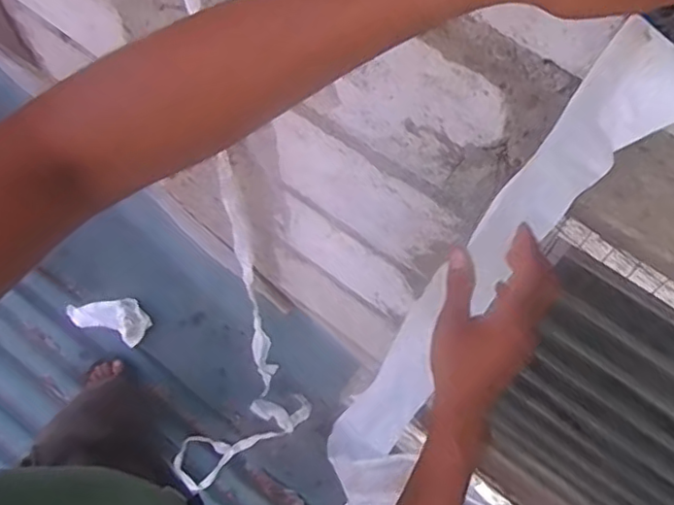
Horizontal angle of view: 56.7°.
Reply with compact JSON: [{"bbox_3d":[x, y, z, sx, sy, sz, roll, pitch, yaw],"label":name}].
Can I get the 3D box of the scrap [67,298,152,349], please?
[{"bbox_3d":[-0.535,0.151,1.479,0.180,0.057,0.105,18,64,8],"label":"scrap"}]

